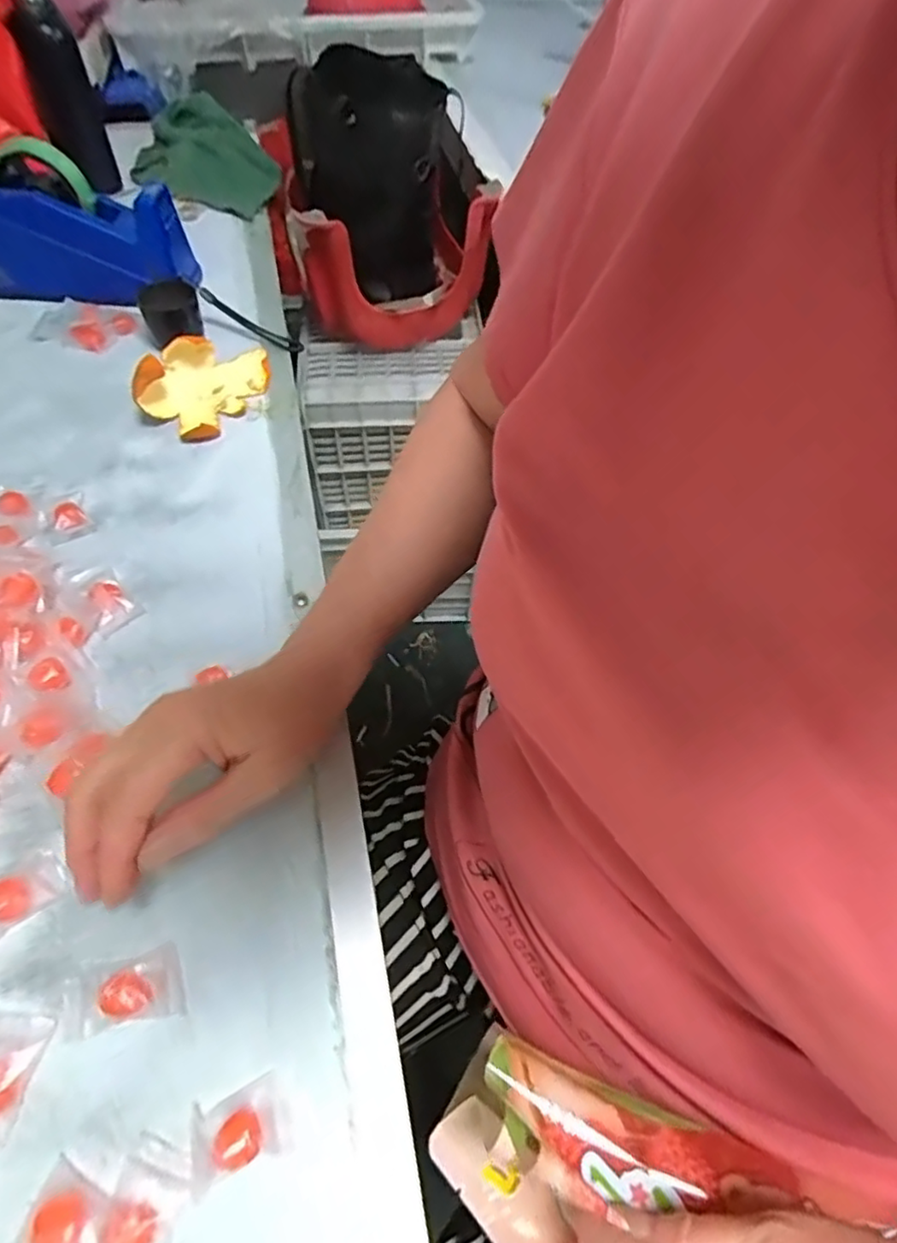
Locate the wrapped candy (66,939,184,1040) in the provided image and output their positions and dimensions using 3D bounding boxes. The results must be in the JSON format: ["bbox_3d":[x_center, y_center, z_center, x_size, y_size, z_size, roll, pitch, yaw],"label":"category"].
[{"bbox_3d":[-0.159,0.178,0.298,0.052,0.012,0.032,-10,57,-11],"label":"wrapped candy"}]

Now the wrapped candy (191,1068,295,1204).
[{"bbox_3d":[-0.094,0.225,0.271,0.041,0.014,0.031,-18,59,-16],"label":"wrapped candy"}]

